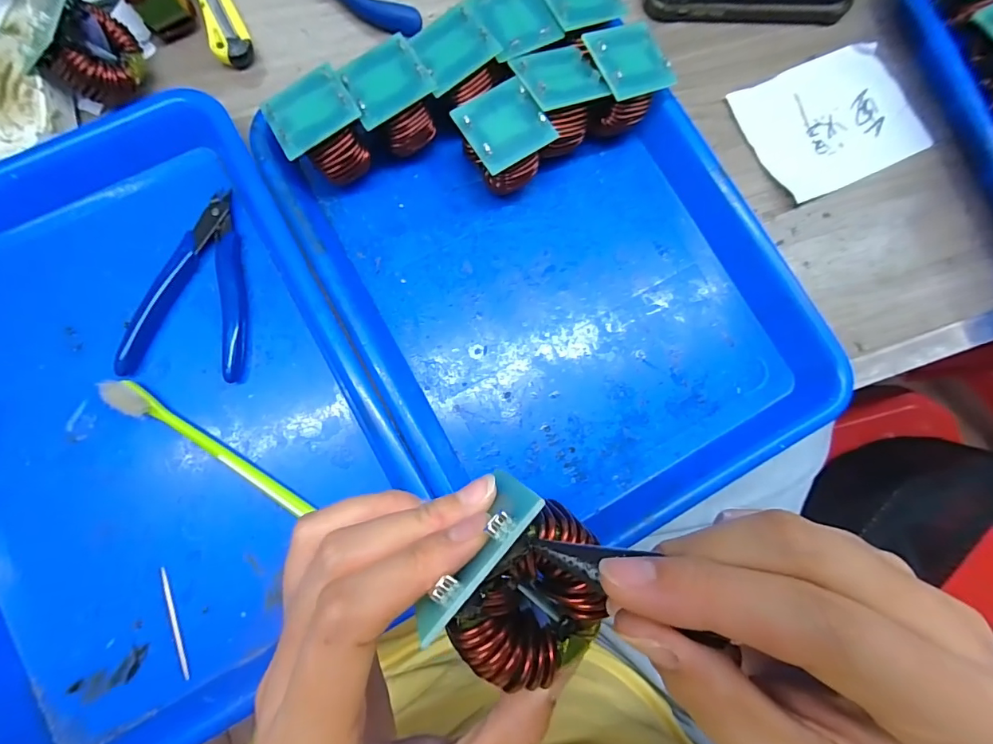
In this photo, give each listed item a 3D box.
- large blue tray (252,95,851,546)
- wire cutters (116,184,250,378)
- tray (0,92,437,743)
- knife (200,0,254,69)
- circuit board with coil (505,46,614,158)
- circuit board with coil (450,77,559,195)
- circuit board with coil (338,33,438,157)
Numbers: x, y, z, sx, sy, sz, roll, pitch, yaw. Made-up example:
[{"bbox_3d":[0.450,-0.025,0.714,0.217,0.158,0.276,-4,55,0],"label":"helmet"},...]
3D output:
[{"bbox_3d":[0.039,-0.052,0.274,0.244,0.033,0.281,-28,84,-8],"label":"large blue tray"},{"bbox_3d":[-0.186,-0.053,0.272,0.065,0.011,0.114,1,81,-4],"label":"wire cutters"},{"bbox_3d":[-0.206,0.028,0.253,0.253,0.034,0.330,-29,84,-8],"label":"tray"},{"bbox_3d":[-0.188,-0.248,0.297,0.023,0.014,0.096,-23,83,-7],"label":"knife"},{"bbox_3d":[0.037,-0.168,0.279,0.047,0.054,0.046,-21,83,-7],"label":"circuit board with coil"},{"bbox_3d":[0.003,-0.137,0.275,0.049,0.046,0.050,-32,84,-8],"label":"circuit board with coil"},{"bbox_3d":[-0.064,-0.161,0.273,0.045,0.050,0.044,-33,85,-8],"label":"circuit board with coil"}]

